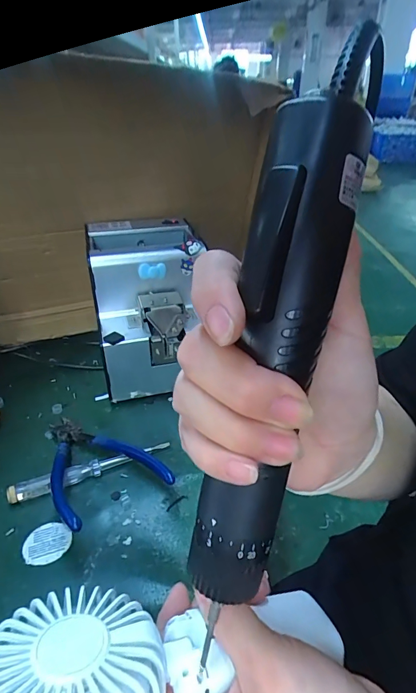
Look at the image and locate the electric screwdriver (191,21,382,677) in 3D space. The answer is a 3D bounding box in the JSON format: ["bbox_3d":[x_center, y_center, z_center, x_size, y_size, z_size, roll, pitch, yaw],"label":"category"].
[{"bbox_3d":[0.028,-0.007,0.150,0.034,0.227,0.038,13,8,18],"label":"electric screwdriver"}]

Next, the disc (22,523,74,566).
[{"bbox_3d":[-0.122,0.149,0.292,0.034,0.004,0.032,0,34,0],"label":"disc"}]

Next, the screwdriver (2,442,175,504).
[{"bbox_3d":[-0.102,0.110,0.341,0.138,0.013,0.015,-13,37,-19],"label":"screwdriver"}]

